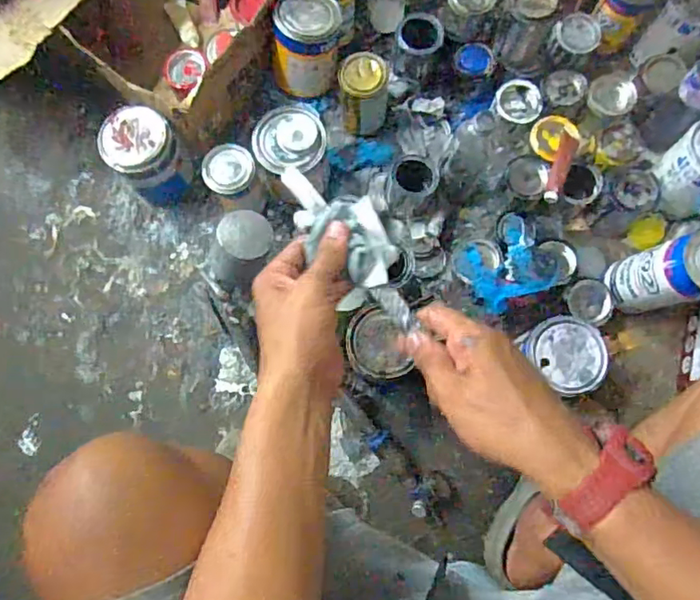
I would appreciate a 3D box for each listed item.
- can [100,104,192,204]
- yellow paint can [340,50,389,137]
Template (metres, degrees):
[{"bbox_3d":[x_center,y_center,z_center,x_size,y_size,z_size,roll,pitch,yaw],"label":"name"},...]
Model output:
[{"bbox_3d":[-0.305,-0.217,0.842,0.106,0.131,0.107,-41,81,-8],"label":"can"},{"bbox_3d":[0.023,-0.326,0.860,0.074,0.120,0.072,0,78,0],"label":"yellow paint can"}]

